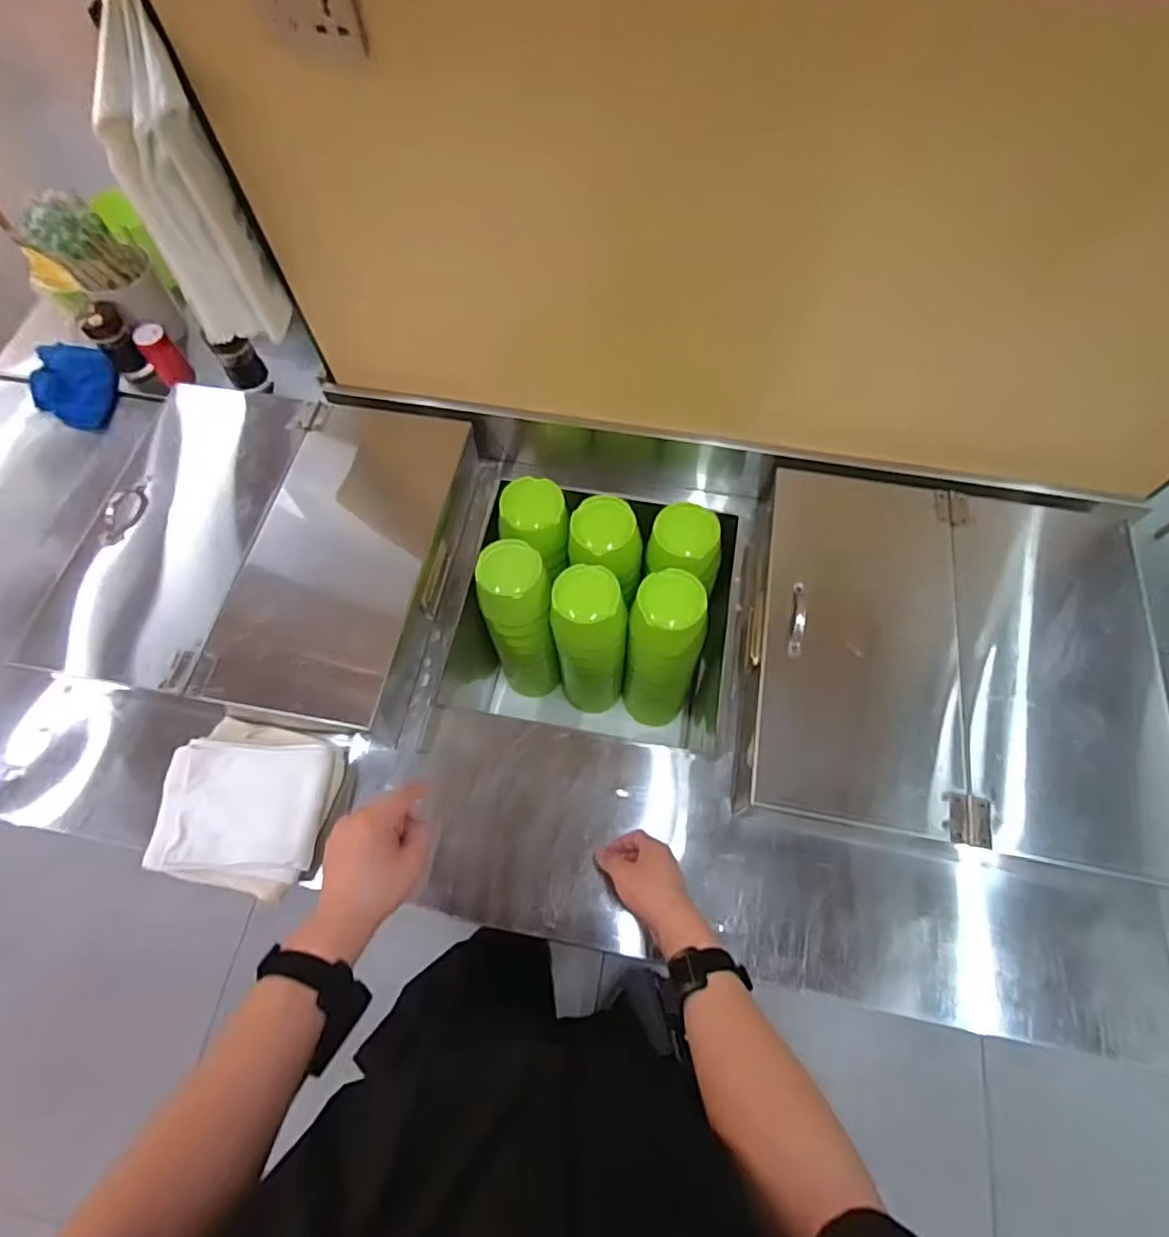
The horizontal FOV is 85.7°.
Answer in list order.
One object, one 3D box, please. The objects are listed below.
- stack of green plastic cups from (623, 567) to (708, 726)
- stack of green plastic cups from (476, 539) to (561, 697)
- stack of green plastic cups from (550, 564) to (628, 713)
[{"bbox_3d":[0.117,0.063,0.974,0.101,0.357,0.109,15,67,8],"label":"stack of green plastic cups"},{"bbox_3d":[-0.095,0.015,0.992,0.094,0.328,0.113,-6,66,-1],"label":"stack of green plastic cups"},{"bbox_3d":[0.008,0.046,0.979,0.100,0.343,0.100,-8,66,-2],"label":"stack of green plastic cups"}]

